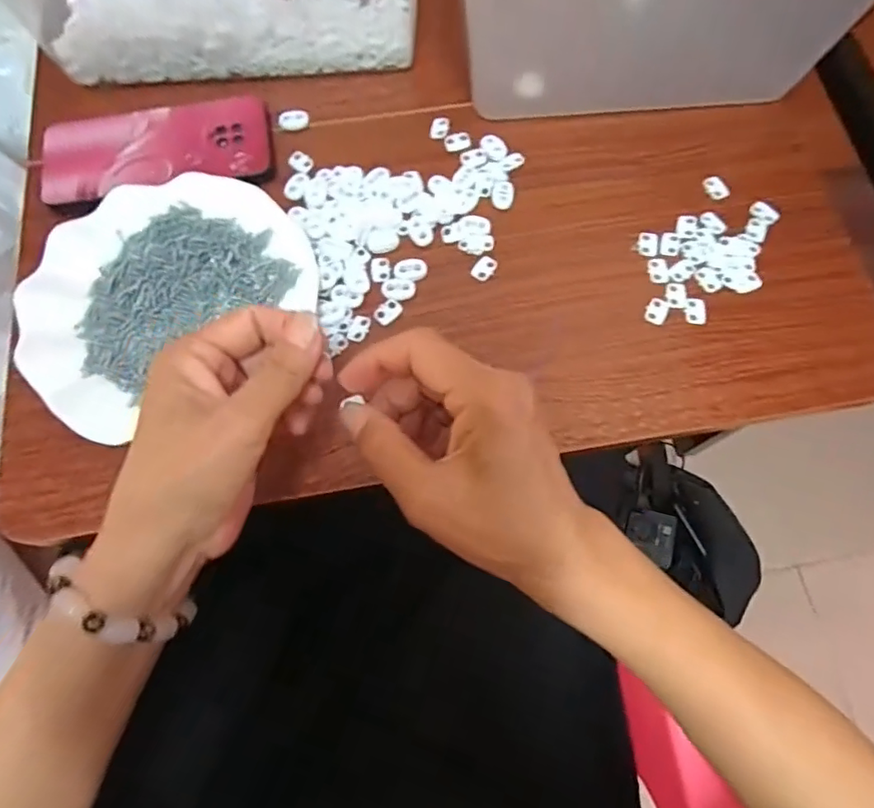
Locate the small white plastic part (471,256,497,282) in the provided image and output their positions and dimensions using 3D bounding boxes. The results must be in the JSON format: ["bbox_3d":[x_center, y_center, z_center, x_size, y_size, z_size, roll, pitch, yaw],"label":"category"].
[{"bbox_3d":[0.034,-0.095,0.387,0.014,0.004,0.019,37,74,11],"label":"small white plastic part"}]

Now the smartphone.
[{"bbox_3d":[-0.207,-0.187,0.411,0.163,0.012,0.080,-13,72,-5],"label":"smartphone"}]

